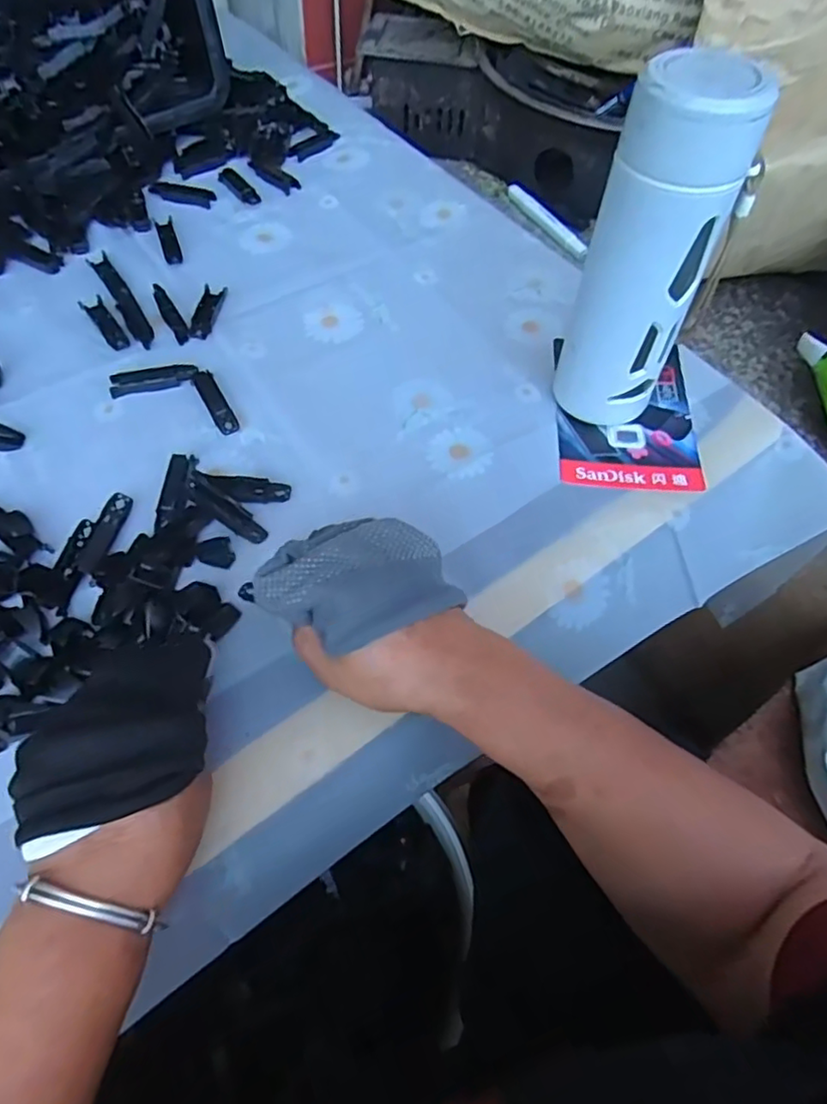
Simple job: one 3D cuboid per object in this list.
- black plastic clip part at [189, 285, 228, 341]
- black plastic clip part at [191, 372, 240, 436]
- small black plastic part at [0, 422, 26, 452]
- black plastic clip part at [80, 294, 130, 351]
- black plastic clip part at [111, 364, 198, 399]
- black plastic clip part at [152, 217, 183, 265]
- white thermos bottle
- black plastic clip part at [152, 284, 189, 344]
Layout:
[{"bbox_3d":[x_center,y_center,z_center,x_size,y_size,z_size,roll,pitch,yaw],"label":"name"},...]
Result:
[{"bbox_3d":[-0.170,-0.201,0.515,0.017,0.010,0.060,5,60,1],"label":"black plastic clip part"},{"bbox_3d":[-0.148,-0.113,0.466,0.016,0.008,0.064,-26,64,-16],"label":"black plastic clip part"},{"bbox_3d":[-0.294,-0.082,0.447,0.023,0.008,0.021,2,60,-1],"label":"small black plastic part"},{"bbox_3d":[-0.253,-0.187,0.510,0.017,0.004,0.068,-30,65,-17],"label":"black plastic clip part"},{"bbox_3d":[-0.201,-0.134,0.481,0.064,0.004,0.023,-9,61,-7],"label":"black plastic clip part"},{"bbox_3d":[-0.223,-0.282,0.565,0.018,0.004,0.066,-17,62,-11],"label":"black plastic clip part"},{"bbox_3d":[0.147,-0.175,0.395,0.060,0.214,0.067,-33,66,-19],"label":"white thermos bottle"},{"bbox_3d":[-0.201,-0.197,0.511,0.012,0.009,0.066,-28,65,-17],"label":"black plastic clip part"}]

